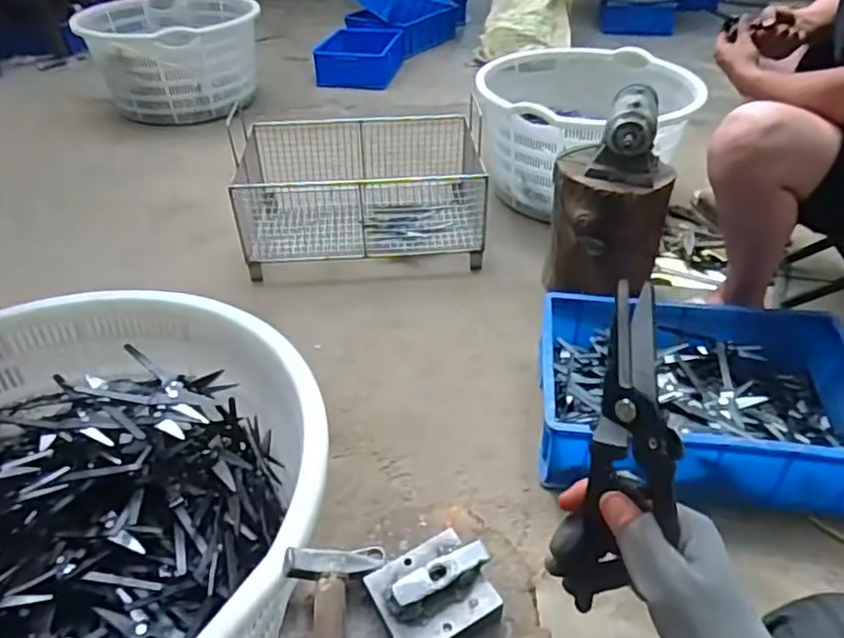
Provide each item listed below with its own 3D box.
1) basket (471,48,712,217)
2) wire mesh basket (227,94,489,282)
[{"bbox_3d":[0.435,-0.528,1.739,0.583,0.283,0.600,33,49,33],"label":"basket"},{"bbox_3d":[-0.164,-0.370,1.598,0.616,0.274,0.460,-2,39,-3],"label":"wire mesh basket"}]

